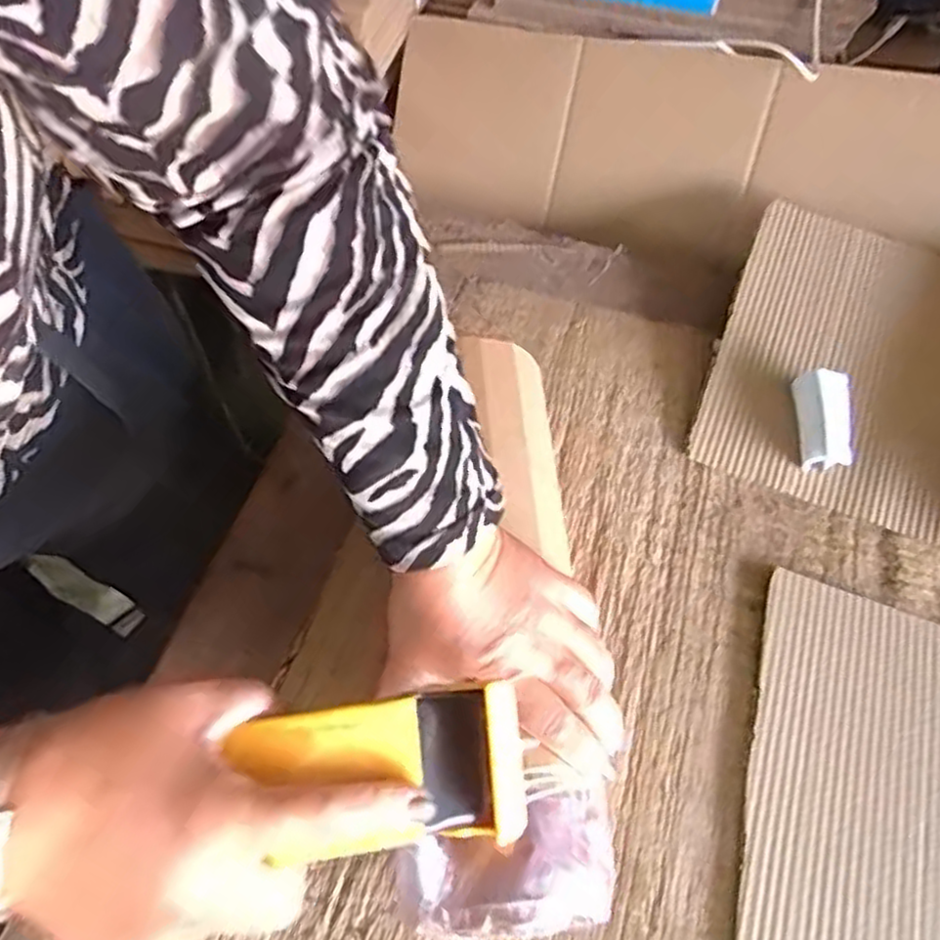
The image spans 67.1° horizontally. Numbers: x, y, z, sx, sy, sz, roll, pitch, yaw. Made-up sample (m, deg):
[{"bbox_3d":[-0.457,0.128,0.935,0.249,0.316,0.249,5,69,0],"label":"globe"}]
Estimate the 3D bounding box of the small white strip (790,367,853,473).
[{"bbox_3d":[0.287,-0.042,0.578,0.035,0.023,0.080,1,77,0],"label":"small white strip"}]

